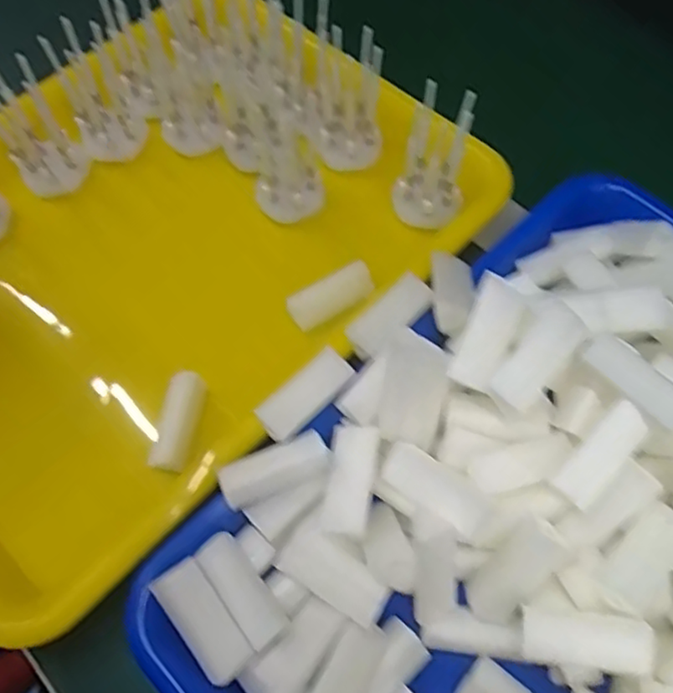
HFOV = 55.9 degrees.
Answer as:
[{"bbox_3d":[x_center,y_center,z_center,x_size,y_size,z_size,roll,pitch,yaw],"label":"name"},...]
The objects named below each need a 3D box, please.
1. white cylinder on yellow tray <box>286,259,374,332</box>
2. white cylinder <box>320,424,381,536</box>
[{"bbox_3d":[-0.003,-0.026,0.332,0.045,0.018,0.014,-27,68,-13],"label":"white cylinder on yellow tray"},{"bbox_3d":[0.006,0.057,0.269,0.020,0.017,0.045,9,65,4],"label":"white cylinder"}]

